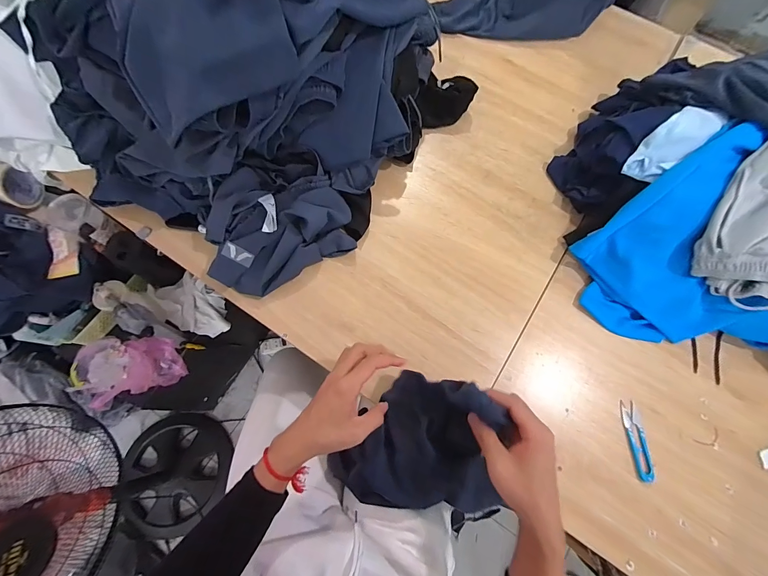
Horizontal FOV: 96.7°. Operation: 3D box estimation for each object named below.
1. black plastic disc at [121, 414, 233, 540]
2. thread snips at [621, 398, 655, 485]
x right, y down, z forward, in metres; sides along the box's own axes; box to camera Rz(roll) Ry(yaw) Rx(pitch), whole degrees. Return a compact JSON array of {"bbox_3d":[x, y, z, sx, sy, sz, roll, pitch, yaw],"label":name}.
[{"bbox_3d":[-0.718,0.631,1.200,0.340,0.053,0.364,3,65,-7],"label":"black plastic disc"},{"bbox_3d":[0.414,0.250,0.558,0.028,0.005,0.119,-1,71,-2],"label":"thread snips"}]

